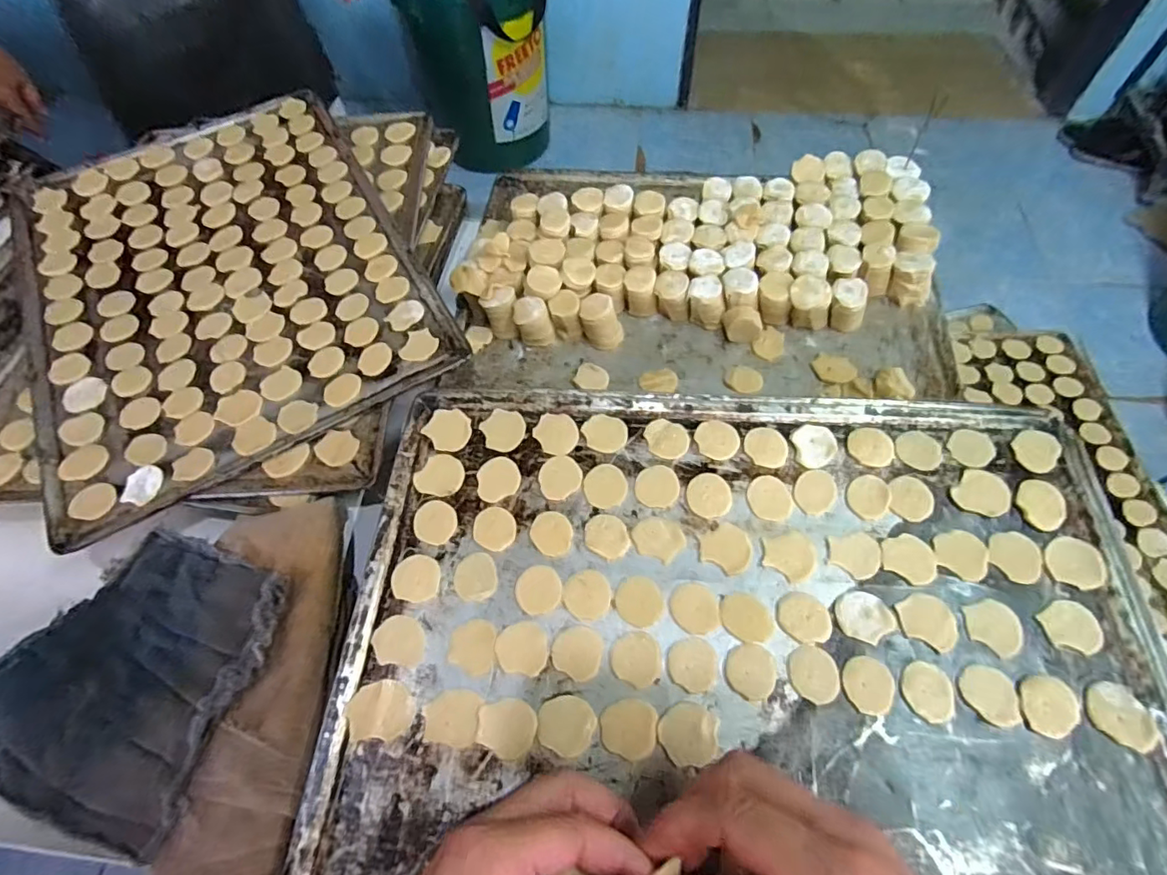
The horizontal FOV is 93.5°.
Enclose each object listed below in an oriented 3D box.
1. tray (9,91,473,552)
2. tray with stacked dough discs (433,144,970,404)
[{"bbox_3d":[-0.349,-0.163,0.517,0.337,0.017,0.454,-29,63,-13],"label":"tray"},{"bbox_3d":[0.105,-0.167,0.529,0.444,0.056,0.295,3,61,5],"label":"tray with stacked dough discs"}]

